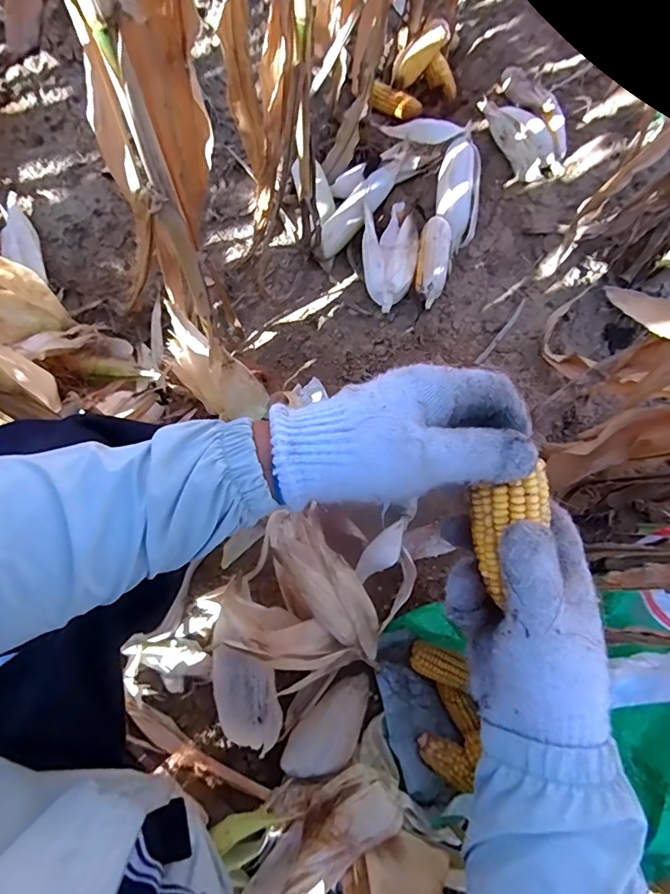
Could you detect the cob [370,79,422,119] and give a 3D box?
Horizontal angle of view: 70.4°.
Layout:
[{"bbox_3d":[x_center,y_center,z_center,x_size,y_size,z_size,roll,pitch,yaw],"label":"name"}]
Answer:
[{"bbox_3d":[0.137,-0.778,1.075,0.124,0.038,0.047,12,71,-14],"label":"cob"}]

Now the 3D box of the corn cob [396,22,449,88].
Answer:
[{"bbox_3d":[0.192,-0.891,1.075,0.162,0.061,0.059,-45,77,16],"label":"corn cob"}]

